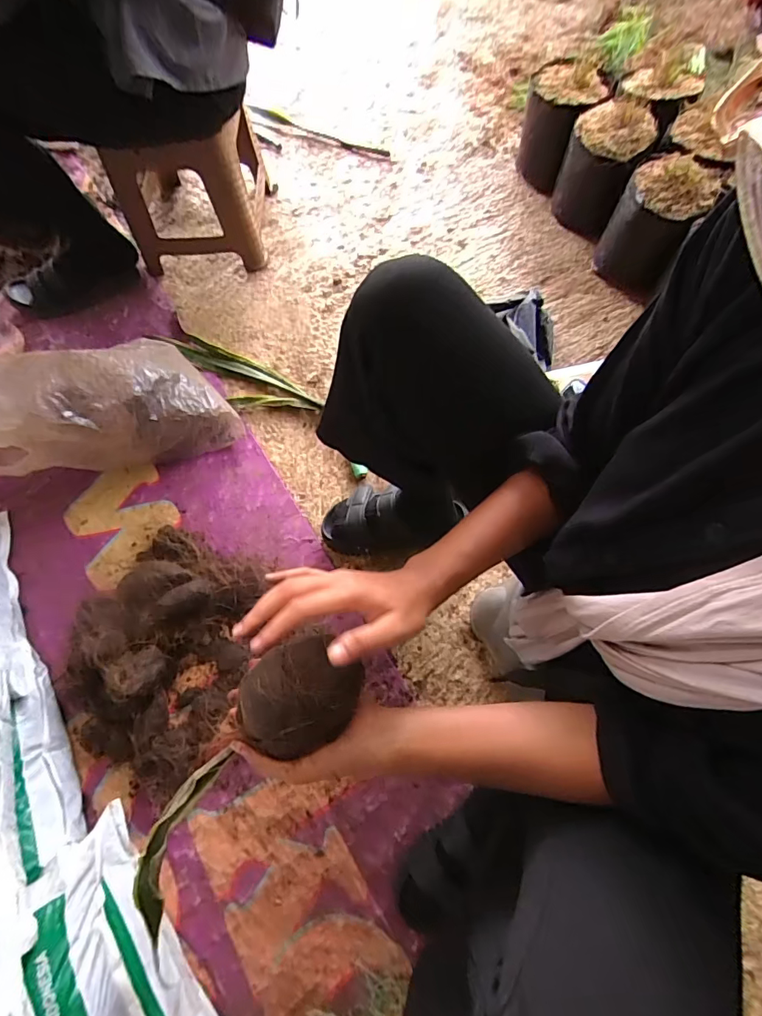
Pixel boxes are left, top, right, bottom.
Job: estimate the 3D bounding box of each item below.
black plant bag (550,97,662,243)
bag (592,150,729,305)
[{"bbox_3d":[0.435,-0.676,0.942,0.133,0.185,0.129,29,73,11],"label":"black plant bag"},{"bbox_3d":[0.500,-0.518,0.874,0.143,0.176,0.156,27,72,11],"label":"bag"}]

